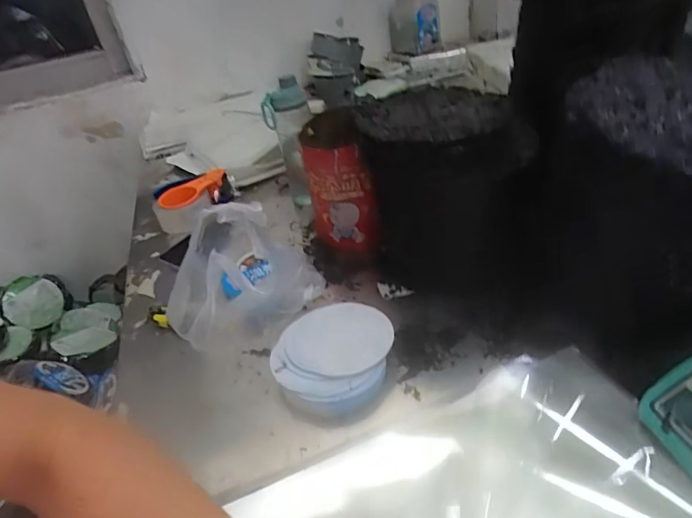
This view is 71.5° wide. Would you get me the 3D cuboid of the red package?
[{"bbox_3d":[-0.007,-0.086,0.732,0.113,0.175,0.019,9,43,22],"label":"red package"}]

